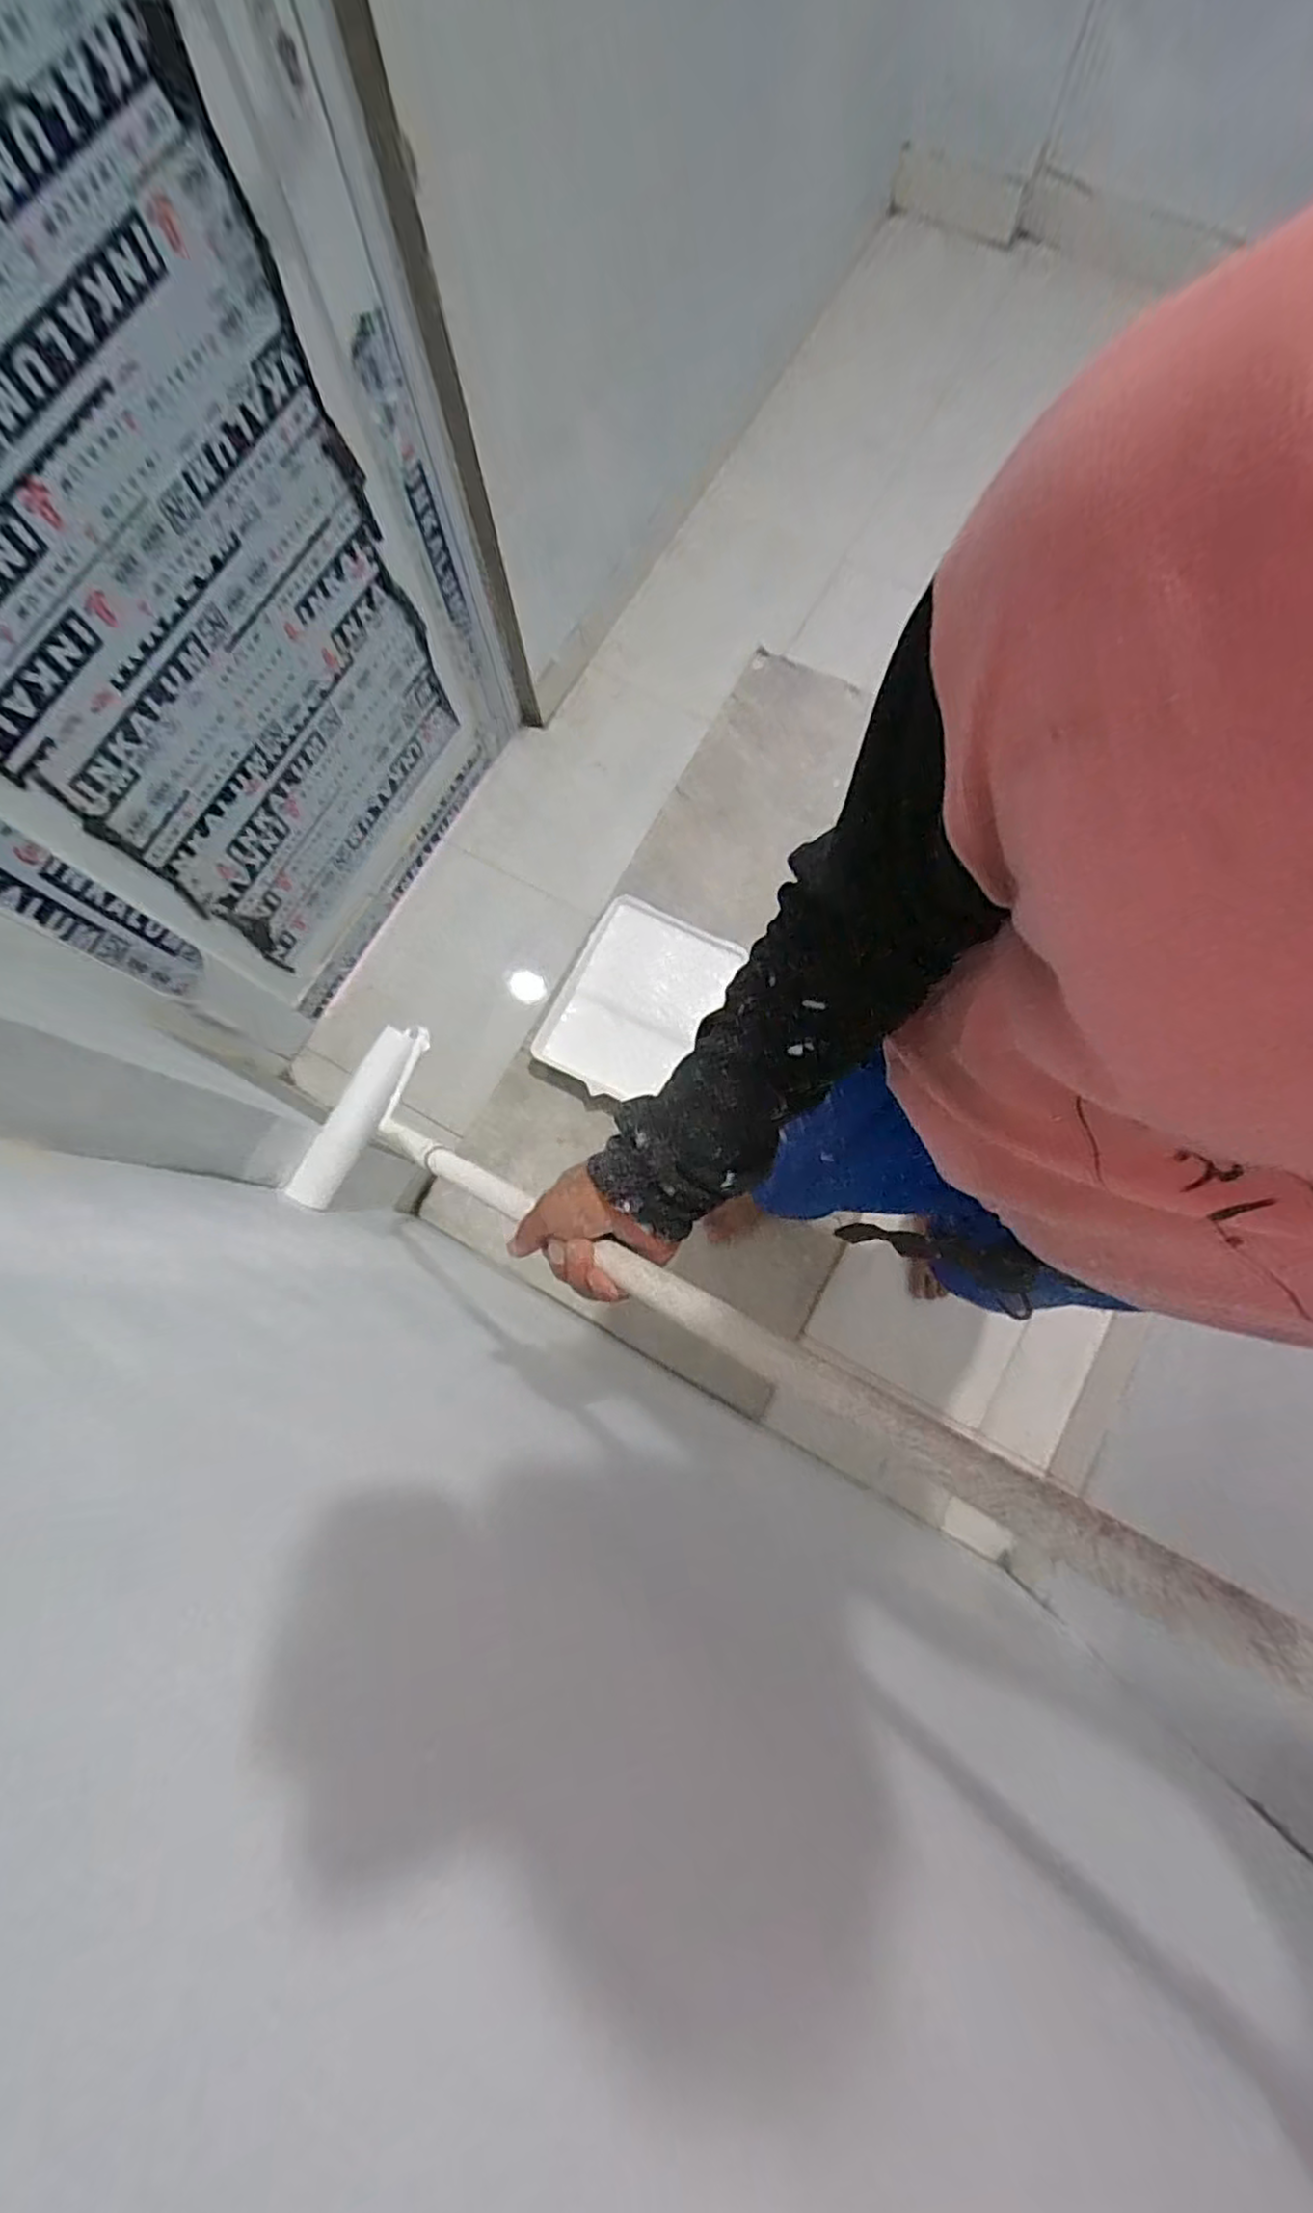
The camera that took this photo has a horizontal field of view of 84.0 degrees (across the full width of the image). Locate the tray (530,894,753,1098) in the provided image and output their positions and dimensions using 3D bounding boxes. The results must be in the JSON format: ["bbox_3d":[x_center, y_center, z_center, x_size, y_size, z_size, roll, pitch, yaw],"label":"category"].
[{"bbox_3d":[-0.032,-0.193,1.352,0.278,0.061,0.365,27,80,7],"label":"tray"}]

